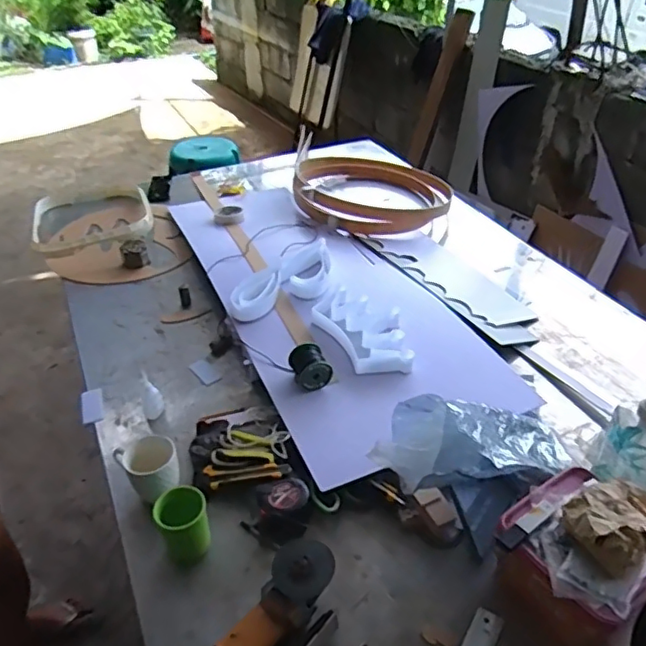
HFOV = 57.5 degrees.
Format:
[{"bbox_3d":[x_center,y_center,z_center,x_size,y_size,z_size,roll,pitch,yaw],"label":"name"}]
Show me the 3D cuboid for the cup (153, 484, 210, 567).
[{"bbox_3d":[-0.214,0.311,0.910,0.073,0.102,0.069,0,37,0],"label":"cup"}]

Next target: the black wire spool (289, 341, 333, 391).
[{"bbox_3d":[-0.026,0.086,1.149,0.068,0.067,0.074,-19,41,-19],"label":"black wire spool"}]

